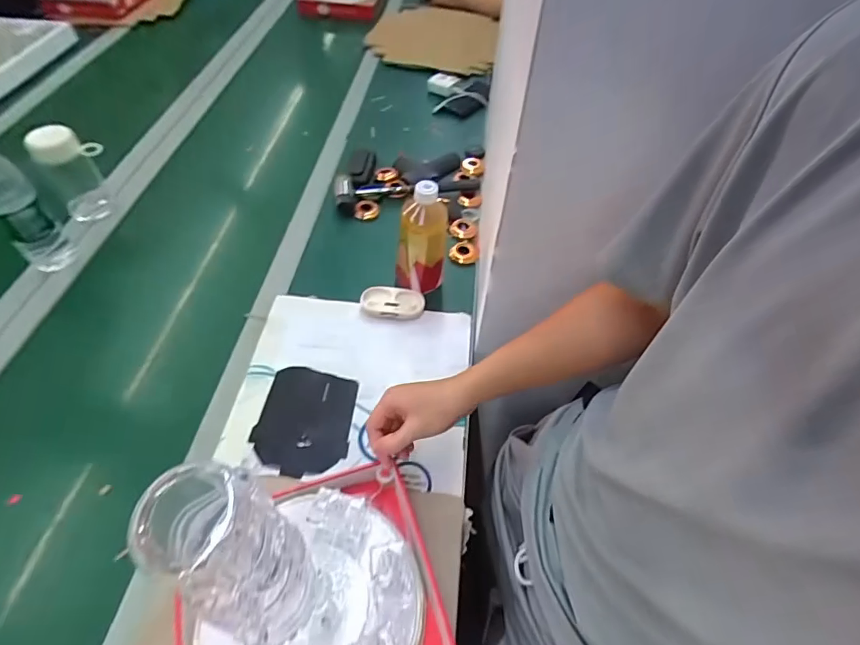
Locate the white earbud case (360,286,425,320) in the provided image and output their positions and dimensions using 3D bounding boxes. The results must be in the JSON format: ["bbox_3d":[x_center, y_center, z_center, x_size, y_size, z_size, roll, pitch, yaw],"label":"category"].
[{"bbox_3d":[-0.058,-0.031,0.738,0.096,0.021,0.054,0,51,-4],"label":"white earbud case"}]

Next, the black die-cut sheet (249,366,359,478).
[{"bbox_3d":[-0.162,0.126,0.627,0.119,0.007,0.145,9,51,4],"label":"black die-cut sheet"}]

